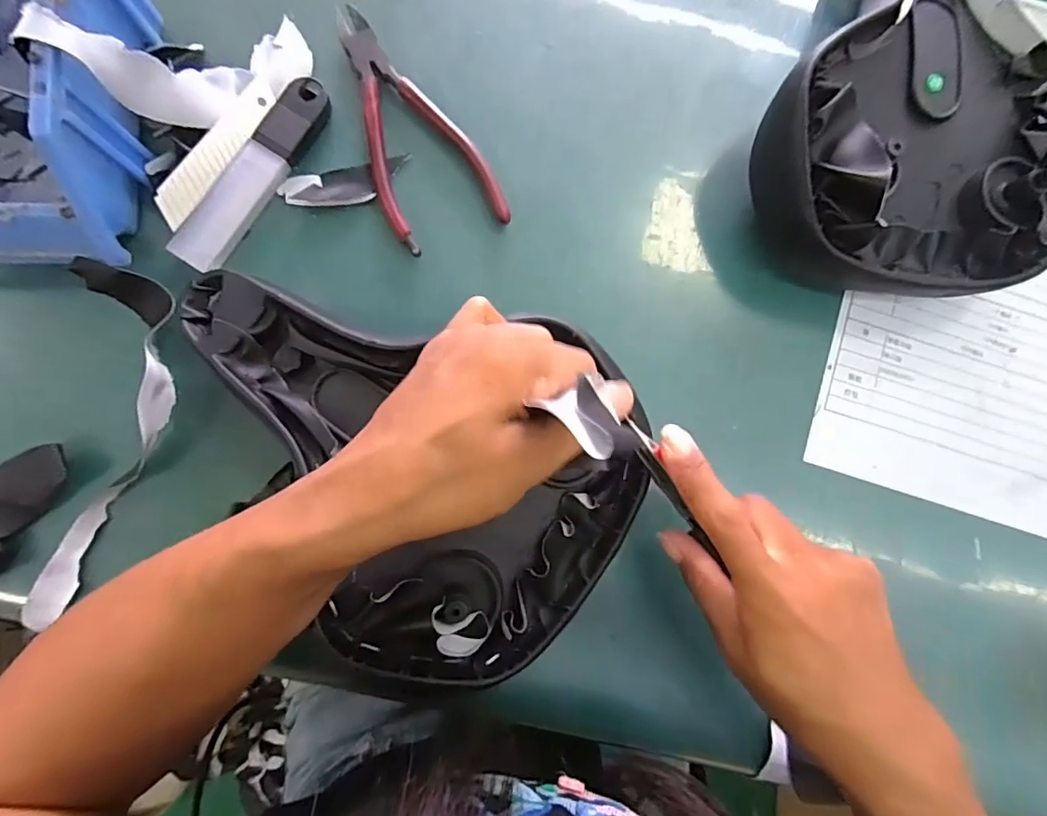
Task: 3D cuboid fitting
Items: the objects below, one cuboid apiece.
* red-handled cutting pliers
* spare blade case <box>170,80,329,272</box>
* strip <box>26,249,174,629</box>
[{"bbox_3d":[-0.071,-0.171,0.312,0.065,0.011,0.155,-25,88,-6],"label":"red-handled cutting pliers"},{"bbox_3d":[-0.154,-0.135,0.301,0.028,0.013,0.126,31,83,-2],"label":"spare blade case"},{"bbox_3d":[-0.222,0.022,0.274,0.046,0.033,0.189,9,85,-4],"label":"strip"}]

